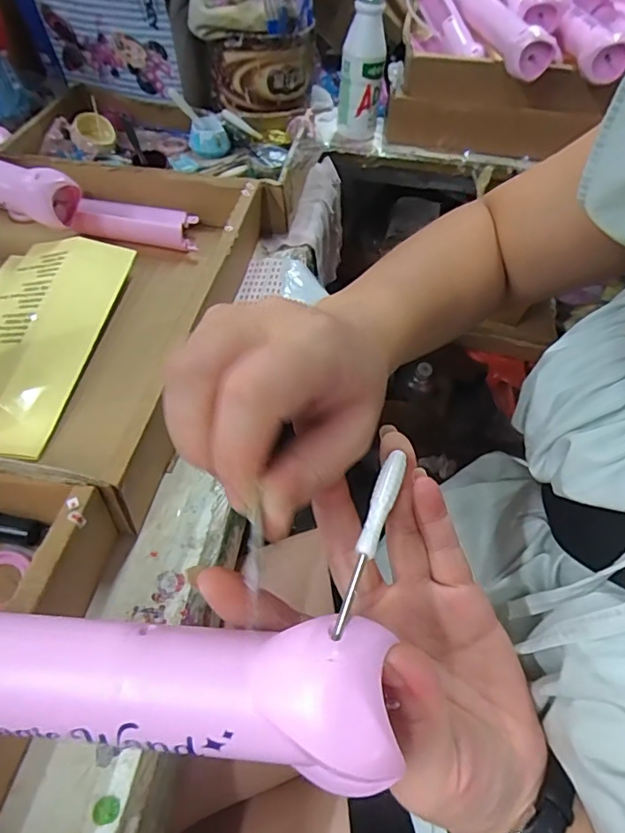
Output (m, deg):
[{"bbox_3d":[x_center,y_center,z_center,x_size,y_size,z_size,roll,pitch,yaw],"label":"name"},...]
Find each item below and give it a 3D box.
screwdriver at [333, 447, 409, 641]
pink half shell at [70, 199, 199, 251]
[{"bbox_3d":[0.021,0.042,0.186,0.008,0.005,0.082,19,48,10],"label":"screwdriver"},{"bbox_3d":[-0.165,-0.188,0.497,0.111,0.031,0.046,9,51,2],"label":"pink half shell"}]

